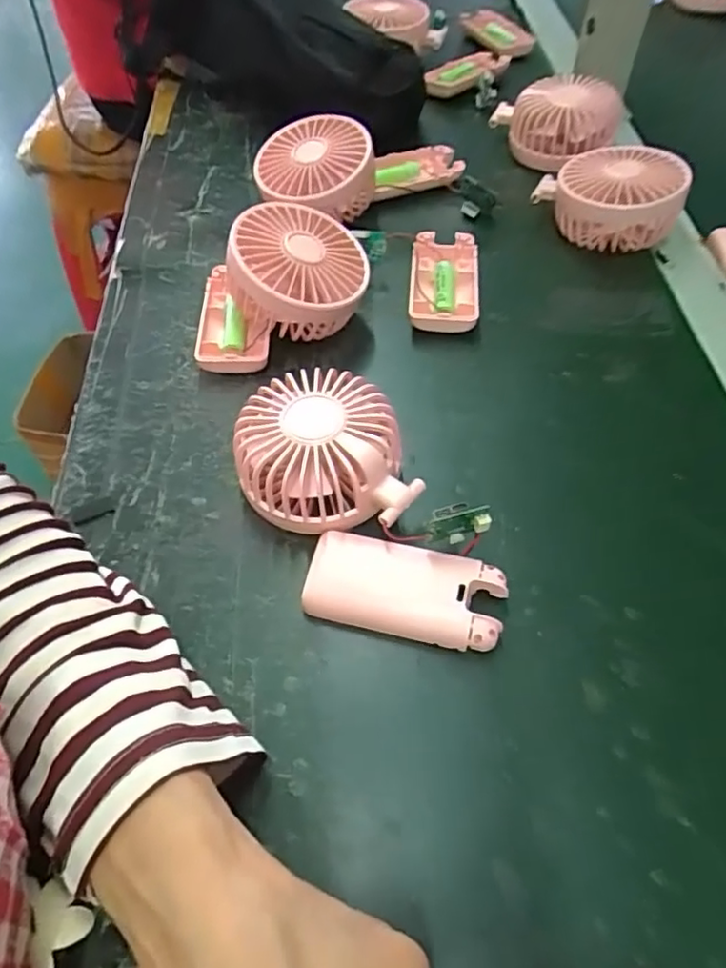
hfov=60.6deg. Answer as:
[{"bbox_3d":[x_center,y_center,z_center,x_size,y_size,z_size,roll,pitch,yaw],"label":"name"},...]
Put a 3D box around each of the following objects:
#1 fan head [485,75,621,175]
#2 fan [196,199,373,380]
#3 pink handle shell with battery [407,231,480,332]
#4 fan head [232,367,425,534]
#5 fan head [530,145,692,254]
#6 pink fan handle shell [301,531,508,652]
[{"bbox_3d":[0.162,-0.314,0.531,0.075,0.047,0.100,-32,61,-19],"label":"fan head"},{"bbox_3d":[-0.056,-0.130,0.403,0.118,0.063,0.091,-14,56,-7],"label":"fan"},{"bbox_3d":[0.057,-0.141,0.436,0.047,0.020,0.090,4,56,4],"label":"pink handle shell with battery"},{"bbox_3d":[-0.018,-0.016,0.333,0.095,0.047,0.082,3,56,4],"label":"fan head"},{"bbox_3d":[0.185,-0.217,0.467,0.082,0.049,0.095,-23,58,-13],"label":"fan head"},{"bbox_3d":[0.020,0.051,0.303,0.094,0.019,0.043,12,57,10],"label":"pink fan handle shell"}]

